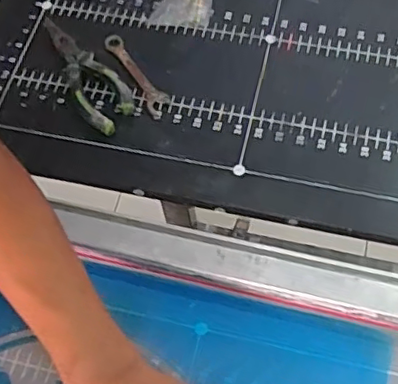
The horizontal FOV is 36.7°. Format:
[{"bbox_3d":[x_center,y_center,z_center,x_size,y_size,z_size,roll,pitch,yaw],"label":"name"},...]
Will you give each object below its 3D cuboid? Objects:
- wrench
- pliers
[{"bbox_3d":[-0.064,-0.121,0.606,0.023,0.005,0.116,-28,65,-11],"label":"wrench"},{"bbox_3d":[-0.115,-0.123,0.603,0.052,0.016,0.155,-31,66,-12],"label":"pliers"}]

